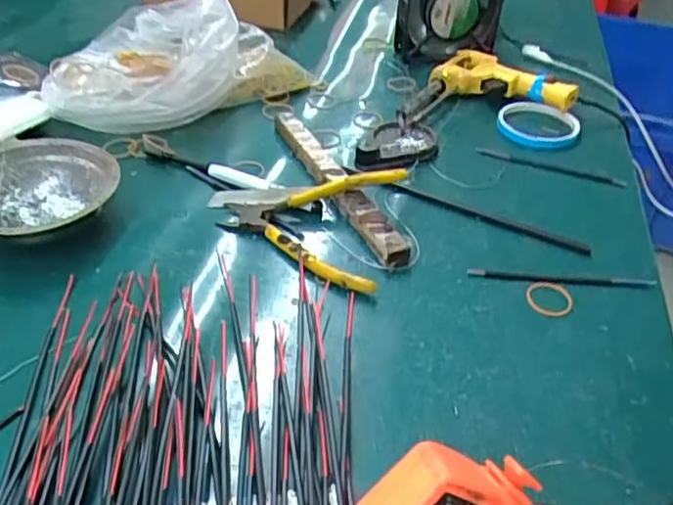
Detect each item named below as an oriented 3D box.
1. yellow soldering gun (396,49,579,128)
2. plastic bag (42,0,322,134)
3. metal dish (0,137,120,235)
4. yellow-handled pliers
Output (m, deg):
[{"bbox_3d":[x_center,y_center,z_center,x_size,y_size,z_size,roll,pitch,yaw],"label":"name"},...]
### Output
[{"bbox_3d":[0.160,-0.191,0.742,0.200,0.033,0.116,-4,41,-11],"label":"yellow soldering gun"},{"bbox_3d":[-0.149,-0.185,0.622,0.233,0.103,0.121,1,40,-5],"label":"plastic bag"},{"bbox_3d":[-0.237,-0.045,0.517,0.121,0.044,0.111,-8,41,-16],"label":"metal dish"},{"bbox_3d":[-0.031,-0.036,0.540,0.154,0.037,0.129,13,40,10],"label":"yellow-handled pliers"}]

